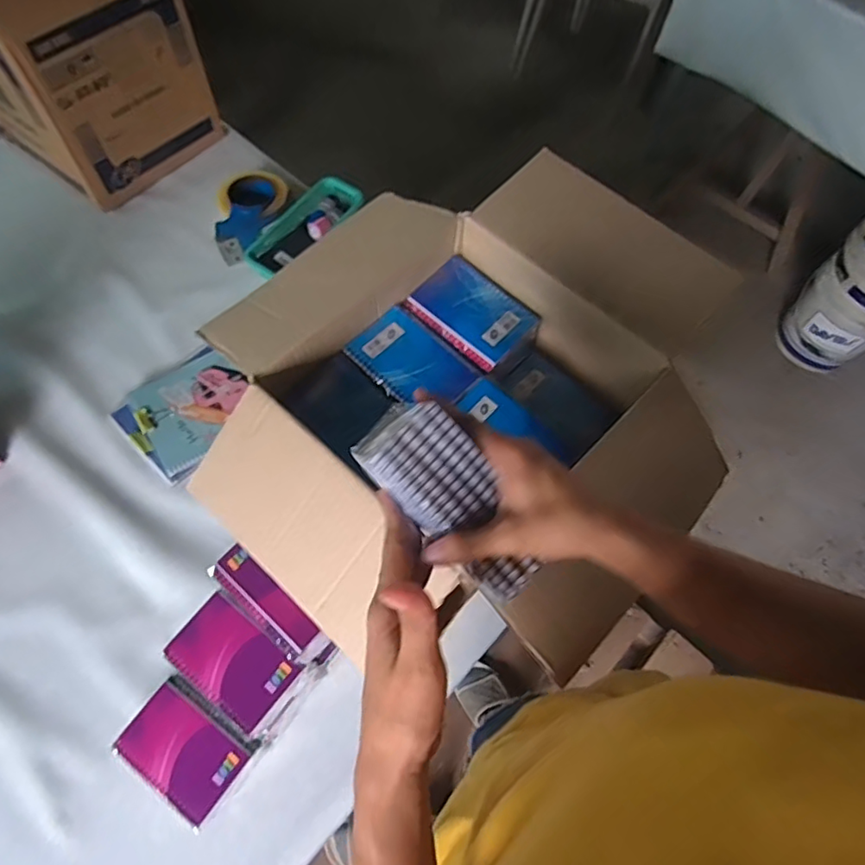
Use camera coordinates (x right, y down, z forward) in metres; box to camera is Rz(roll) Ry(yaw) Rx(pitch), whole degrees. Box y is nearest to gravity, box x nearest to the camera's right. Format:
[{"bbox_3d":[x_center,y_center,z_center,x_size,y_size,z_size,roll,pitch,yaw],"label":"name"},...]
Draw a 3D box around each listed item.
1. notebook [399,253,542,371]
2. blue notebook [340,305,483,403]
[{"bbox_3d":[0.045,-0.140,0.657,0.128,0.015,0.096,42,70,14],"label":"notebook"},{"bbox_3d":[-0.023,-0.076,0.625,0.127,0.015,0.087,42,70,14],"label":"blue notebook"}]

